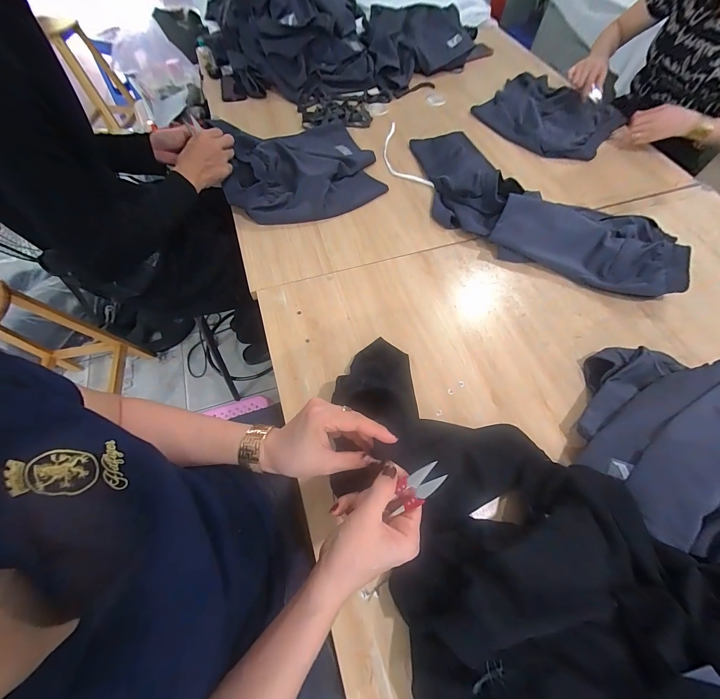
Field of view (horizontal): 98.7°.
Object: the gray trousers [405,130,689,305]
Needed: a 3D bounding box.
[{"bbox_3d":[0.377,-0.342,0.719,0.681,0.073,0.274,41,71,18],"label":"gray trousers"}]

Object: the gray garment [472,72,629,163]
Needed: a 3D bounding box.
[{"bbox_3d":[0.578,-0.729,0.936,0.362,0.033,0.387,38,70,17],"label":"gray garment"}]

